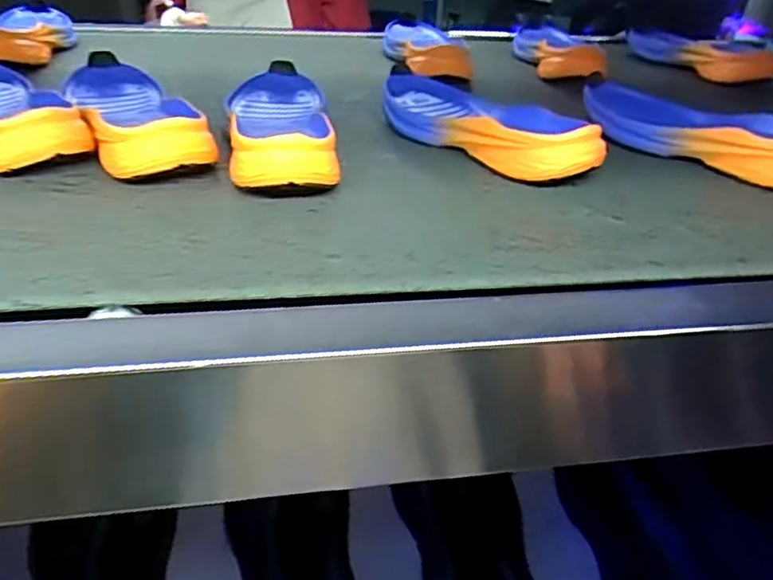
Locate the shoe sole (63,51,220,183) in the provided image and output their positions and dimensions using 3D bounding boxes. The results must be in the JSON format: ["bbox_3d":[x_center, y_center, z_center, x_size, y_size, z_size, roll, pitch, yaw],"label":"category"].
[{"bbox_3d":[-0.213,-0.153,0.520,0.080,0.041,0.249,-15,35,-27],"label":"shoe sole"}]

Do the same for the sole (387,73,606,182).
[{"bbox_3d":[0.085,-0.149,0.544,0.100,0.042,0.232,-20,38,-33],"label":"sole"}]

